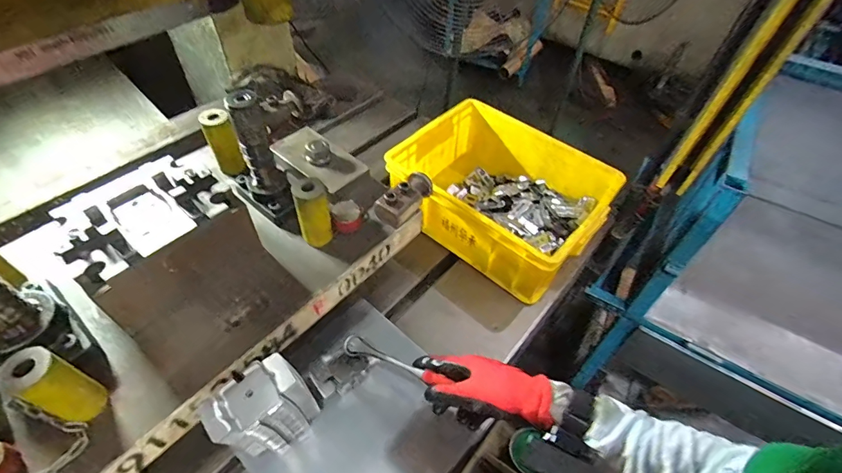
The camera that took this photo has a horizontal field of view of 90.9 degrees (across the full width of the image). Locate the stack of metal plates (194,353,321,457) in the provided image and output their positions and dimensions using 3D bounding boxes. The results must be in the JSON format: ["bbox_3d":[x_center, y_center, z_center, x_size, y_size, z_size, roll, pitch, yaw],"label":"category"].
[{"bbox_3d":[-0.172,0.205,0.474,0.054,0.169,0.096,37,58,25],"label":"stack of metal plates"}]

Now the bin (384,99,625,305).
[{"bbox_3d":[0.147,-0.078,0.758,0.346,0.133,0.271,34,57,23],"label":"bin"}]

